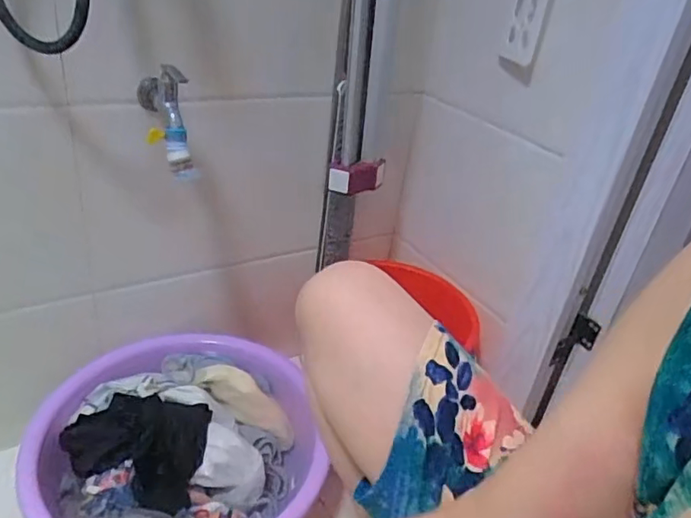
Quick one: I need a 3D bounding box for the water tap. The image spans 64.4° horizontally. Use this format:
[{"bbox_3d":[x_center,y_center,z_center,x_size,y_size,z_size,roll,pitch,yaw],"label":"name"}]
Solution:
[{"bbox_3d":[-0.236,-0.185,0.718,0.063,0.131,0.119,-6,32,-23],"label":"water tap"}]

